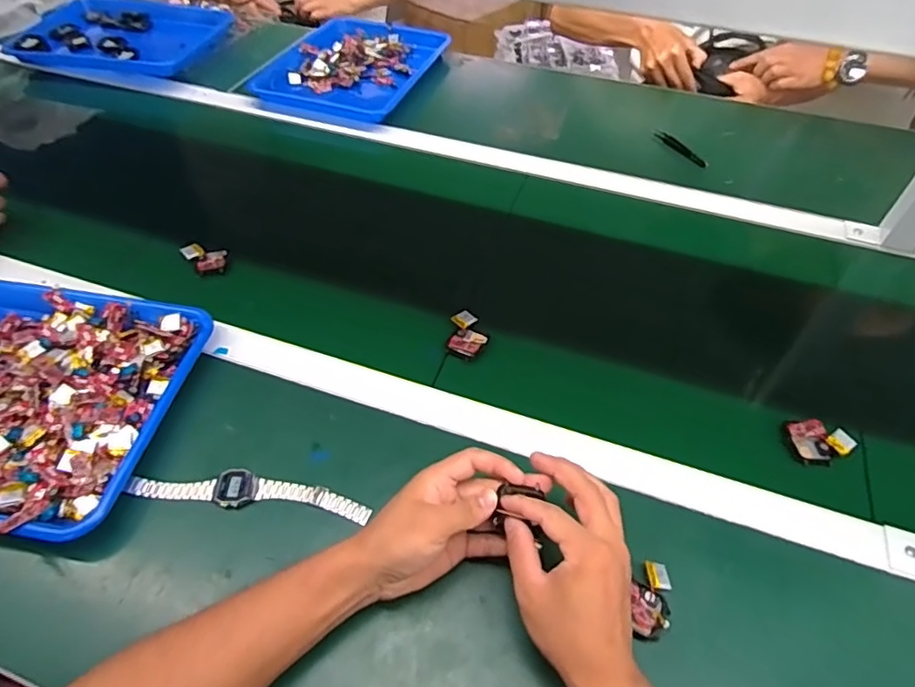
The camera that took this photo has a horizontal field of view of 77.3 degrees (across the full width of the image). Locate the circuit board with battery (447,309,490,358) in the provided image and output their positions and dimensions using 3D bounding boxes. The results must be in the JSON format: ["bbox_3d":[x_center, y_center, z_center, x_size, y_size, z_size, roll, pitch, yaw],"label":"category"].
[{"bbox_3d":[0.012,-0.011,0.613,0.041,0.014,0.050,12,51,9],"label":"circuit board with battery"}]

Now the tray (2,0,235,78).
[{"bbox_3d":[-0.603,-0.567,1.043,0.337,0.036,0.244,8,51,6],"label":"tray"}]

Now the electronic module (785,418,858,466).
[{"bbox_3d":[0.342,0.093,0.538,0.052,0.019,0.040,2,50,1],"label":"electronic module"}]

